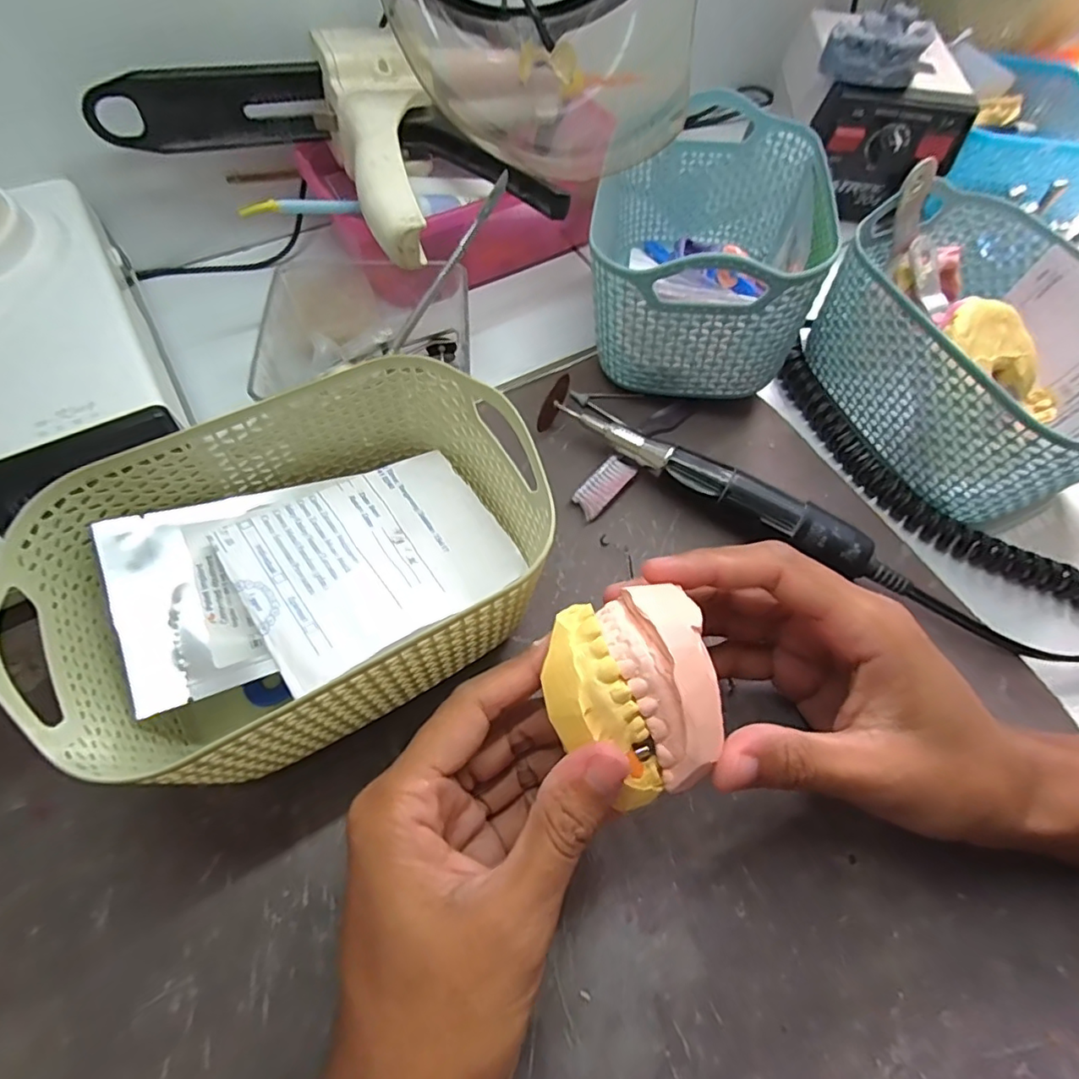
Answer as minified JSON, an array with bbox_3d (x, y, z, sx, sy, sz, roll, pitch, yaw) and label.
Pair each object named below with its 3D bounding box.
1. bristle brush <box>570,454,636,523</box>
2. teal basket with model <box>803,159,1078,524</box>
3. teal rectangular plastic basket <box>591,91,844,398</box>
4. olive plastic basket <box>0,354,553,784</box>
[{"bbox_3d":[0.034,-0.028,0.300,0.016,0.010,0.038,39,66,16],"label":"bristle brush"},{"bbox_3d":[0.236,-0.099,0.312,0.119,0.085,0.162,-20,65,-15],"label":"teal basket with model"},{"bbox_3d":[0.092,-0.166,0.330,0.111,0.096,0.170,14,61,3],"label":"teal rectangular plastic basket"},{"bbox_3d":[-0.080,0.009,0.230,0.185,0.082,0.112,-25,66,-17],"label":"olive plastic basket"}]

